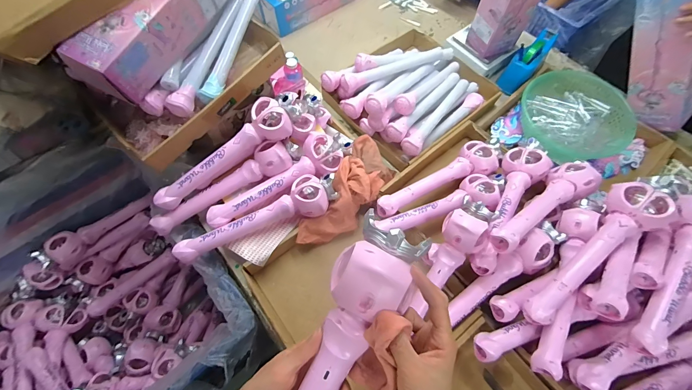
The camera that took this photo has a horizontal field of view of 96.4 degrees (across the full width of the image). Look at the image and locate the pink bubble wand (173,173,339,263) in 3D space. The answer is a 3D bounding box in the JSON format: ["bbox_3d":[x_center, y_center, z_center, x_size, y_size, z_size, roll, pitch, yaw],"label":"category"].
[{"bbox_3d":[-0.192,0.044,0.684,0.359,0.067,0.096,-19,65,-9],"label":"pink bubble wand"}]

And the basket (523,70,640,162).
[{"bbox_3d":[0.592,-0.222,0.828,0.243,0.084,0.255,0,63,0],"label":"basket"}]

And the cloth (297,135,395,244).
[{"bbox_3d":[0.005,0.000,0.724,0.111,0.090,0.294,29,67,14],"label":"cloth"}]

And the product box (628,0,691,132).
[{"bbox_3d":[0.762,-0.372,0.724,0.077,0.465,0.120,-35,29,-16],"label":"product box"}]

